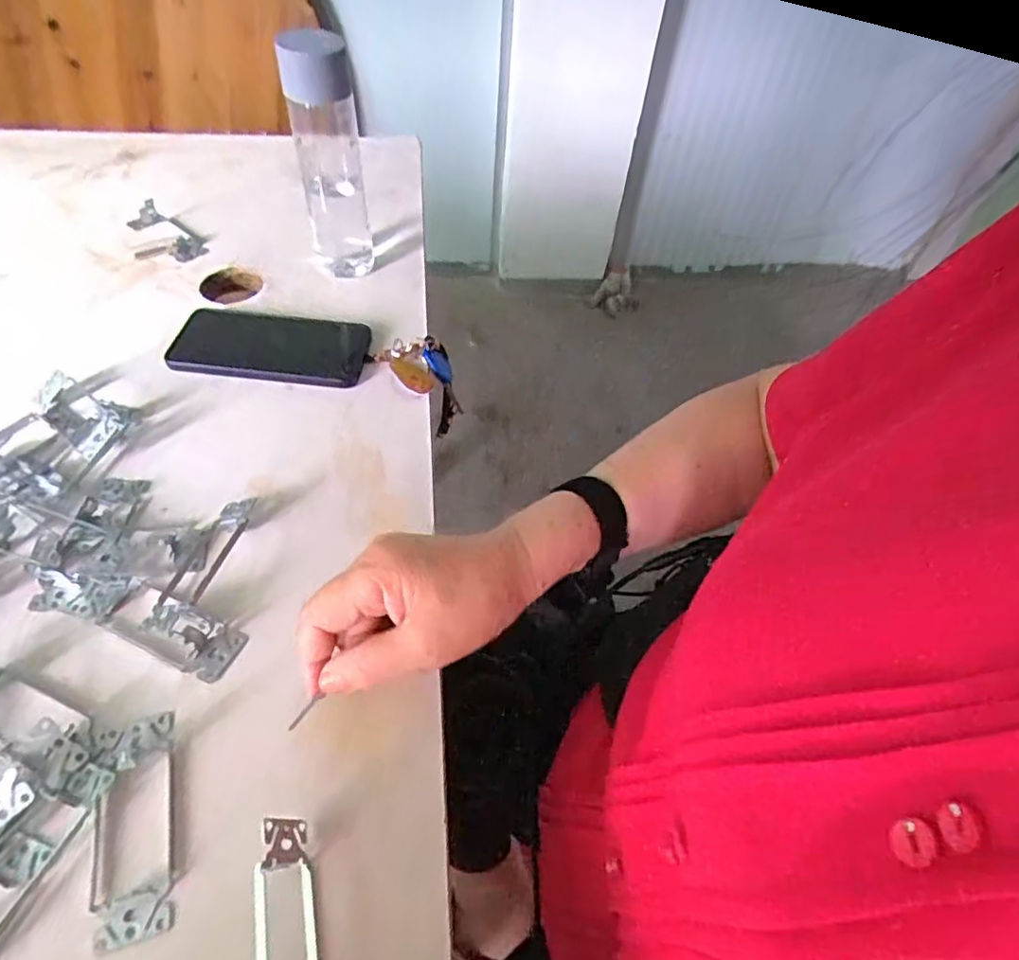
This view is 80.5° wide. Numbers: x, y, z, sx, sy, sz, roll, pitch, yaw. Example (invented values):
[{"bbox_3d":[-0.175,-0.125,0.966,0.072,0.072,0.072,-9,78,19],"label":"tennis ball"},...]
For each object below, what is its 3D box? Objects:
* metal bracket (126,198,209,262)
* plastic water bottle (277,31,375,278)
[{"bbox_3d":[-0.366,-0.266,0.640,0.067,0.022,0.096,-19,56,-18],"label":"metal bracket"},{"bbox_3d":[-0.164,-0.288,0.557,0.057,0.205,0.047,-12,54,-13],"label":"plastic water bottle"}]

